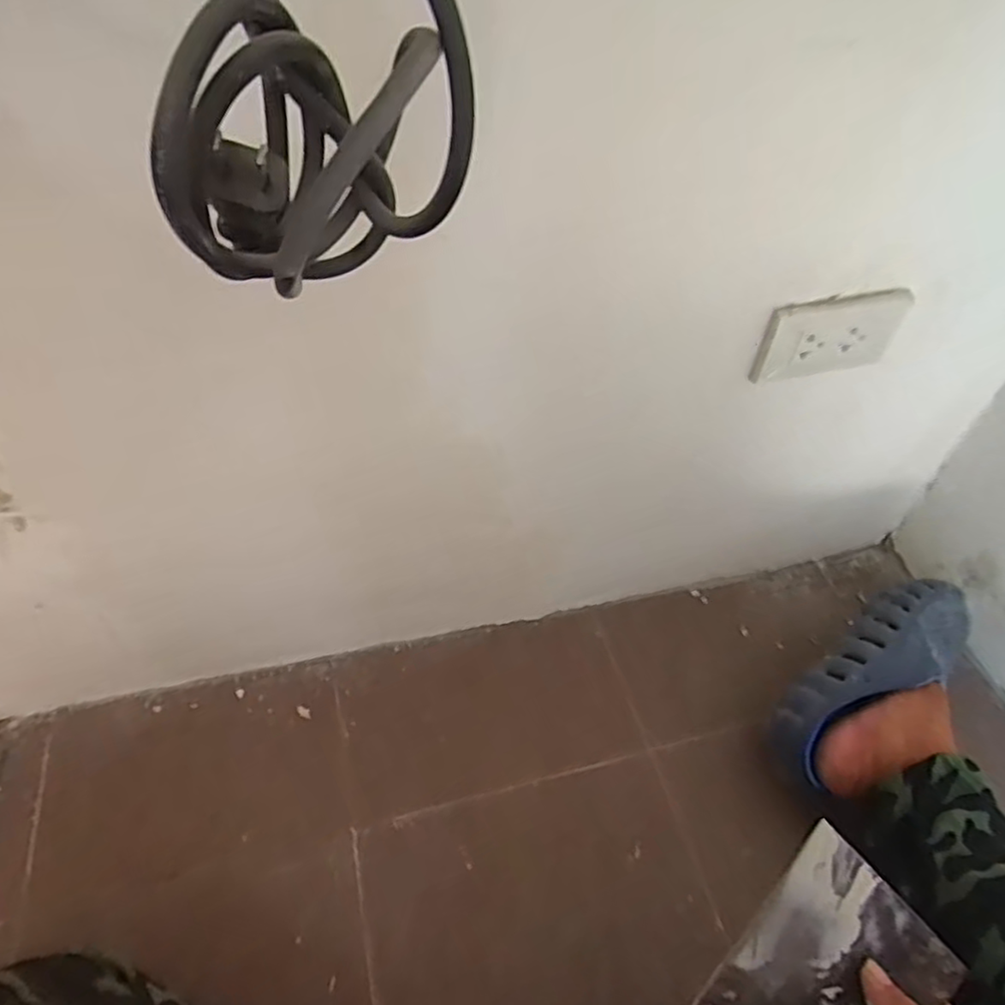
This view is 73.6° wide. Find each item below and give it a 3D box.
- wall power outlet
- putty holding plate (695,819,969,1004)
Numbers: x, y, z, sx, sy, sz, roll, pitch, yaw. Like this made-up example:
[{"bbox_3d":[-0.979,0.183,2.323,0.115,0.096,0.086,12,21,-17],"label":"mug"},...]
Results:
[{"bbox_3d":[0.272,-0.138,0.562,0.131,0.077,0.017,-13,52,-13],"label":"wall power outlet"},{"bbox_3d":[0.208,0.305,0.428,0.102,0.008,0.148,33,77,36],"label":"putty holding plate"}]

